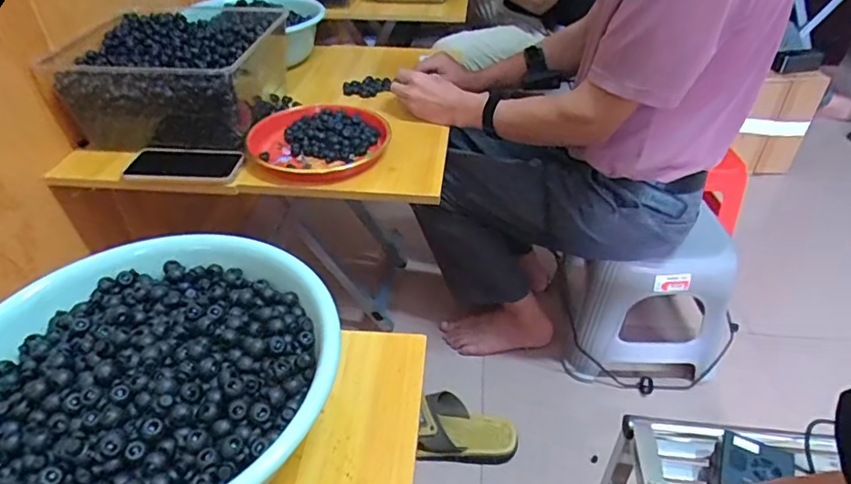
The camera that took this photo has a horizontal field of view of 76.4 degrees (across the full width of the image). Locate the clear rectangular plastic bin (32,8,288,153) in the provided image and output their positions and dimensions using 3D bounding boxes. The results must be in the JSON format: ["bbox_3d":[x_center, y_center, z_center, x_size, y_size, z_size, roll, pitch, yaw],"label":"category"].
[{"bbox_3d":[-0.406,-0.290,0.914,0.280,0.128,0.309,3,39,2],"label":"clear rectangular plastic bin"}]

